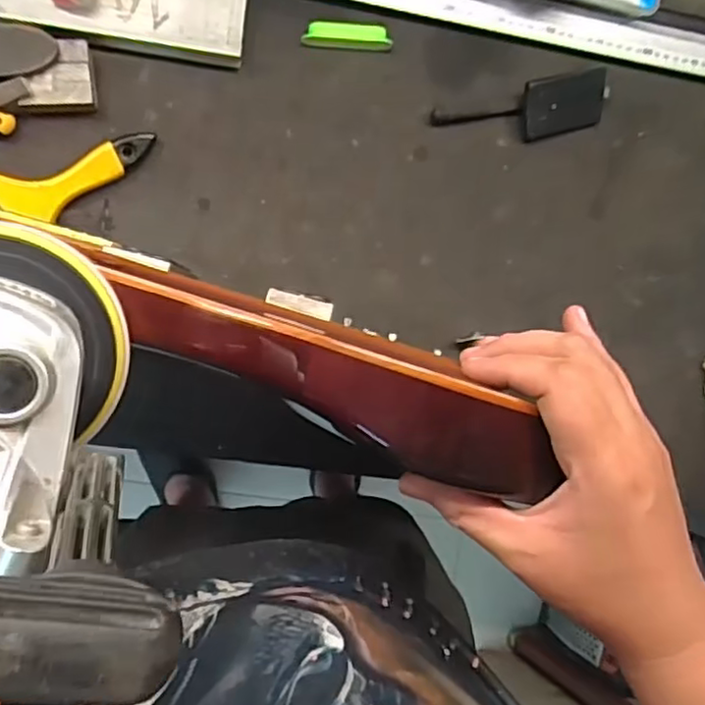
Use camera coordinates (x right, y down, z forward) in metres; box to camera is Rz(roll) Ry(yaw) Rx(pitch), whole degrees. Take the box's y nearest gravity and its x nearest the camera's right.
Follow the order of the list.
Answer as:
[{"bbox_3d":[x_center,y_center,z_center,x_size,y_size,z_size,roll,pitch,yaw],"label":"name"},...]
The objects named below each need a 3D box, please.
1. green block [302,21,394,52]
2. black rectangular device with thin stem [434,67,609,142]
[{"bbox_3d":[-0.004,-0.285,0.589,0.081,0.010,0.021,-4,94,-9],"label":"green block"},{"bbox_3d":[0.162,-0.223,0.611,0.171,0.036,0.049,-16,95,-9],"label":"black rectangular device with thin stem"}]

